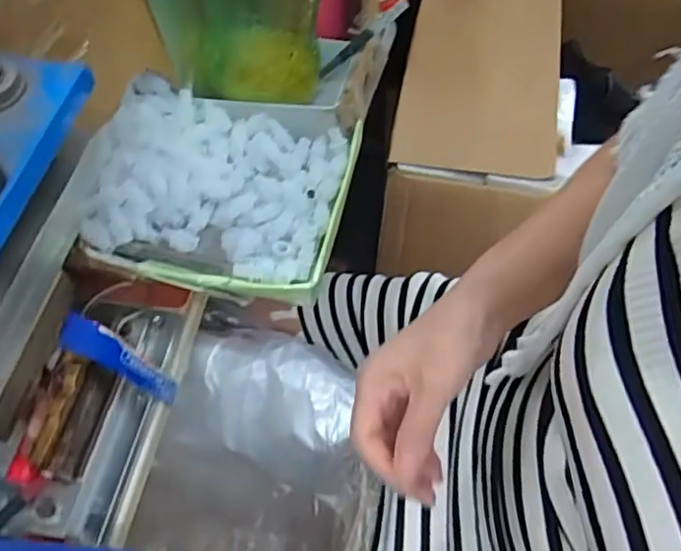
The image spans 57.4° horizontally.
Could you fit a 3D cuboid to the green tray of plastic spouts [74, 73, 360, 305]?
[{"bbox_3d":[-0.104,-0.076,0.530,0.208,0.068,0.188,8,58,8],"label":"green tray of plastic spouts"}]

